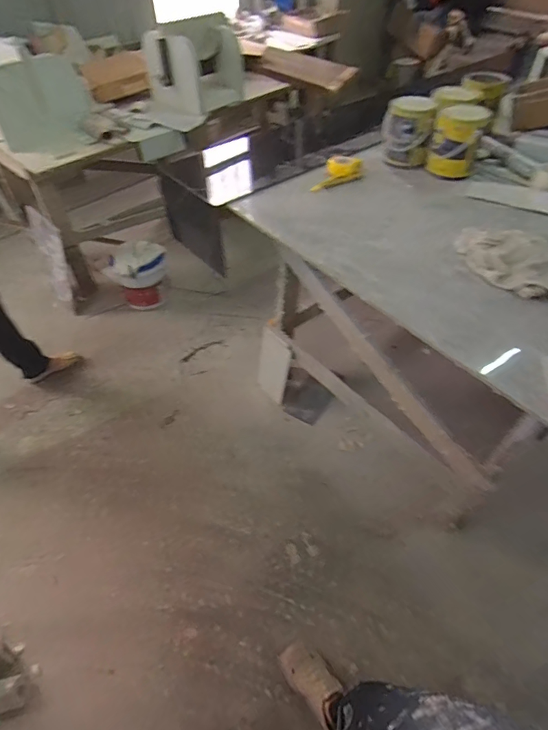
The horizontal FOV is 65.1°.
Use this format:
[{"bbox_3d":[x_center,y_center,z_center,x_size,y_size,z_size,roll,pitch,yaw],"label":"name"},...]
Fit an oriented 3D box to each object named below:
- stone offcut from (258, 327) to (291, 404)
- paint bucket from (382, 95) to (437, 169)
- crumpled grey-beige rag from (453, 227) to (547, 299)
[{"bbox_3d":[-0.002,0.003,1.800,0.023,0.329,0.162,-28,53,-34],"label":"stone offcut"},{"bbox_3d":[0.415,-0.729,1.344,0.145,0.183,0.145,11,50,9],"label":"paint bucket"},{"bbox_3d":[0.559,-0.253,1.009,0.187,0.060,0.298,-34,57,-26],"label":"crumpled grey-beige rag"}]

